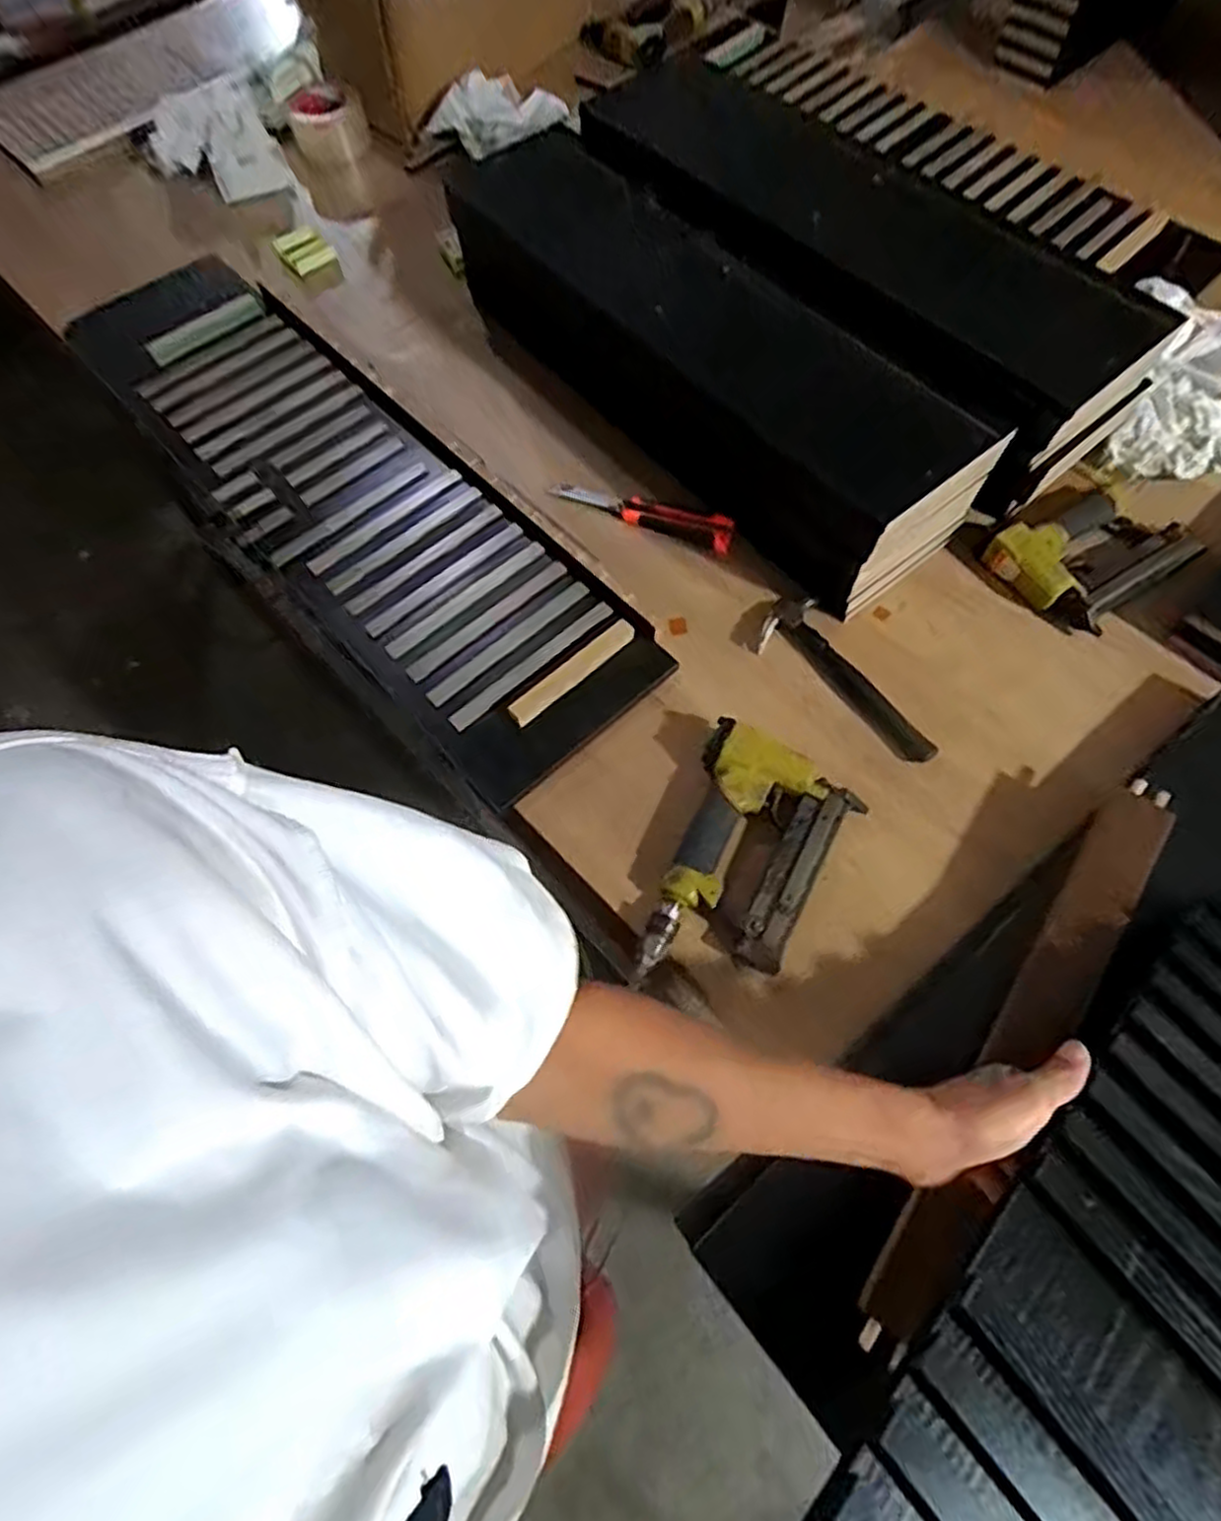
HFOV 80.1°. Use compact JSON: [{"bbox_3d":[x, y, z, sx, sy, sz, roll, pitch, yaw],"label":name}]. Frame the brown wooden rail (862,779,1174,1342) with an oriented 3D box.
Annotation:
[{"bbox_3d":[0.315,0.202,0.546,0.049,0.032,0.450,34,71,14],"label":"brown wooden rail"}]

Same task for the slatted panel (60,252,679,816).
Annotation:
[{"bbox_3d":[-0.323,-0.333,0.820,0.239,0.028,0.882,-40,72,-15],"label":"slatted panel"}]

